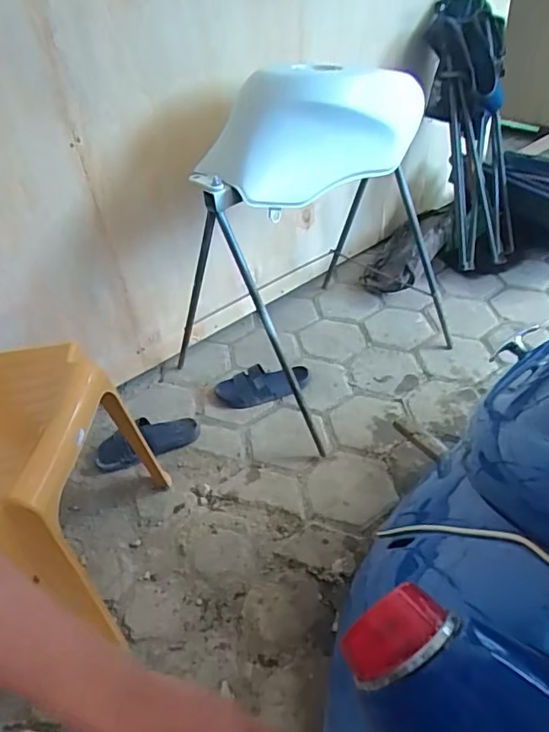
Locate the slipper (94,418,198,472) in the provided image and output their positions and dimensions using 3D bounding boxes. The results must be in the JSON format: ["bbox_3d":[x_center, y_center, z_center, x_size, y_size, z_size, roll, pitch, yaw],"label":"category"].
[{"bbox_3d":[-0.312,0.182,1.327,0.254,0.046,0.095,-14,41,-10],"label":"slipper"}]

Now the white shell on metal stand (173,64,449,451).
[{"bbox_3d":[0.127,-0.324,1.345,0.472,0.707,0.655,28,51,33],"label":"white shell on metal stand"}]

